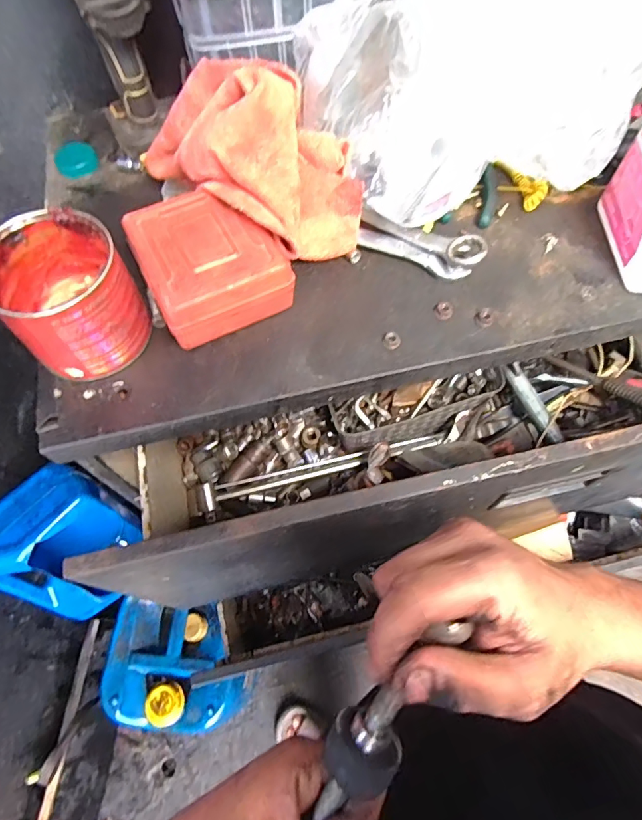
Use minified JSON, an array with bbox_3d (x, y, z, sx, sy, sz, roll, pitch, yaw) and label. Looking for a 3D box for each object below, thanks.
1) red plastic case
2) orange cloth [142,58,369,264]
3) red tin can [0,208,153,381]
[{"bbox_3d":[-0.100,-0.132,0.426,0.111,0.054,0.130,-27,68,-11],"label":"red plastic case"},{"bbox_3d":[-0.061,-0.233,0.435,0.113,0.123,0.214,-41,71,-16],"label":"orange cloth"},{"bbox_3d":[-0.204,-0.092,0.390,0.094,0.089,0.102,0,66,1],"label":"red tin can"}]

